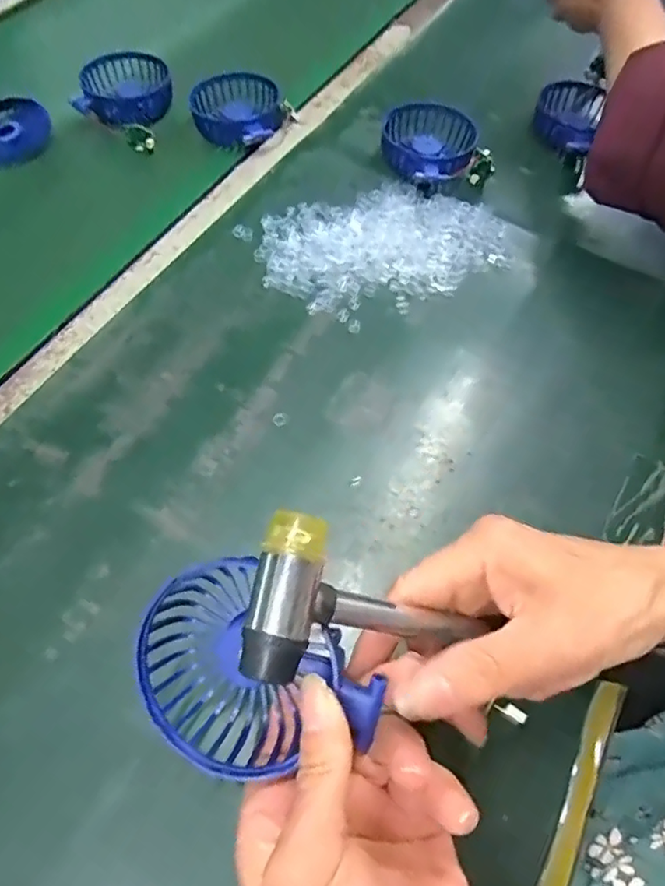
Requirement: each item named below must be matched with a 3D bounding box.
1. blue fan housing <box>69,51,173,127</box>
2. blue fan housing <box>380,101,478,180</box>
[{"bbox_3d":[-0.212,-0.357,0.590,0.092,0.030,0.108,-5,59,-7],"label":"blue fan housing"},{"bbox_3d":[0.087,-0.283,0.552,0.085,0.034,0.097,29,61,13],"label":"blue fan housing"}]

